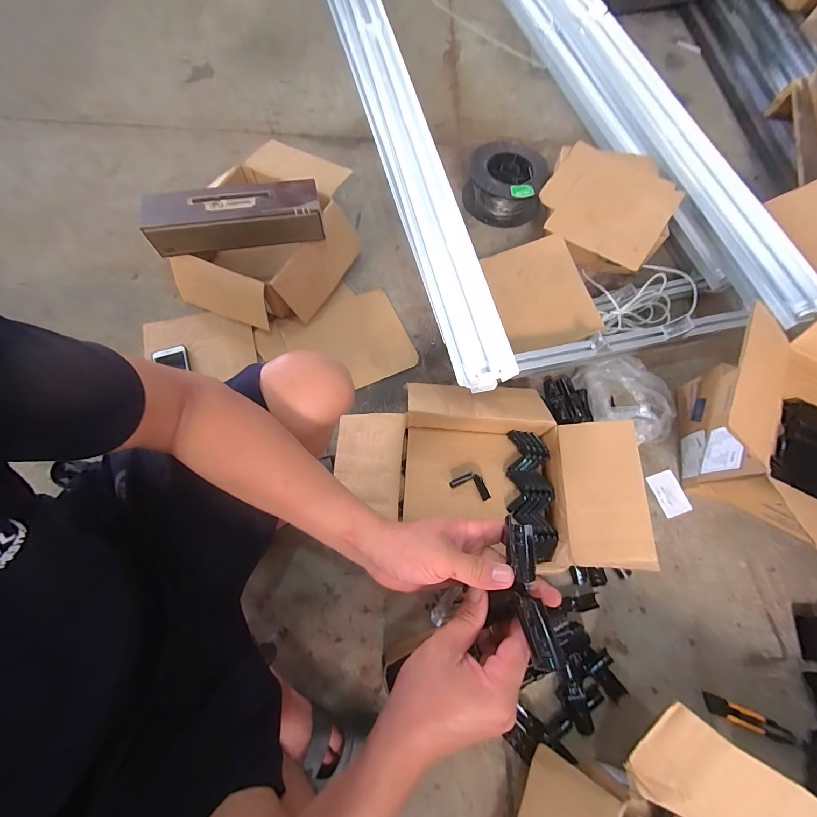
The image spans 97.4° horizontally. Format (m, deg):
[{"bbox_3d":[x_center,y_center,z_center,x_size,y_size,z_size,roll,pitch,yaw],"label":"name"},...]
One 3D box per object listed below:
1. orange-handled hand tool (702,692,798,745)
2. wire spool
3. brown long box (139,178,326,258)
[{"bbox_3d":[0.627,0.571,0.656,0.169,0.014,0.033,21,69,6],"label":"orange-handled hand tool"},{"bbox_3d":[0.284,-0.677,1.088,0.204,0.138,0.207,1,68,-2],"label":"wire spool"},{"bbox_3d":[-0.397,-0.438,0.825,0.388,0.082,0.114,-7,69,-6],"label":"brown long box"}]

